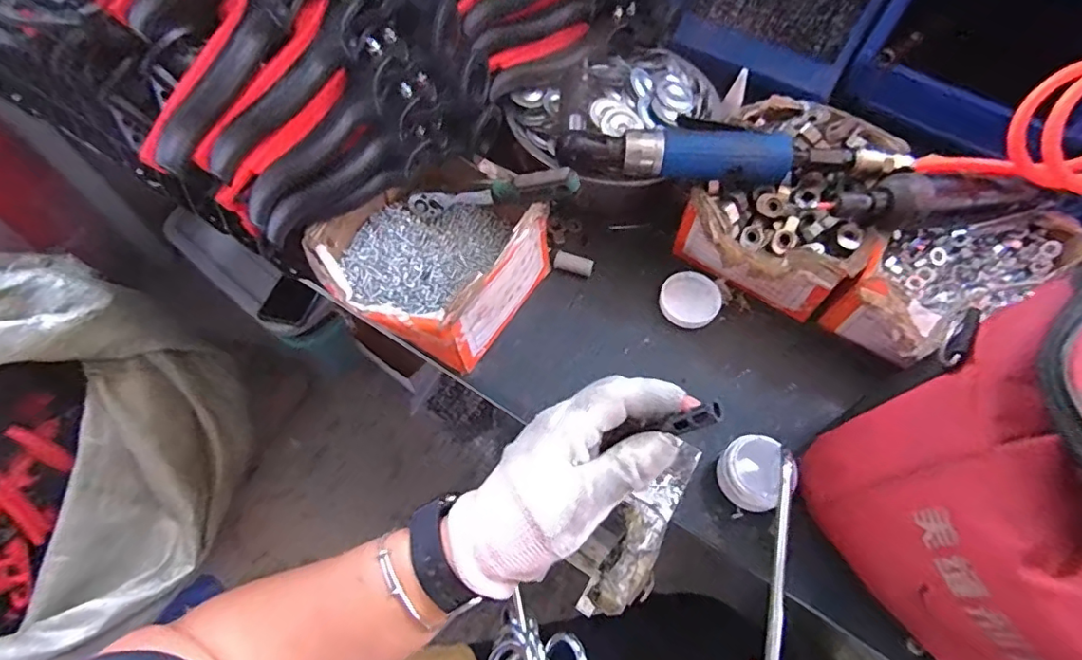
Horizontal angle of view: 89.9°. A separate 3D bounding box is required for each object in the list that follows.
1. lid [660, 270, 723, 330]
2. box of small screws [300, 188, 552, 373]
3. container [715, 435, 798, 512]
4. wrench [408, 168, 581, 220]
[{"bbox_3d":[0.127,-0.026,0.461,0.048,0.010,0.050,1,62,-2],"label":"lid"},{"bbox_3d":[-0.088,-0.058,0.439,0.147,0.072,0.150,31,65,13],"label":"box of small screws"},{"bbox_3d":[0.150,0.102,0.383,0.042,0.034,0.048,-40,71,-21],"label":"container"},{"bbox_3d":[-0.043,-0.111,0.442,0.156,0.021,0.015,-2,59,27],"label":"wrench"}]

